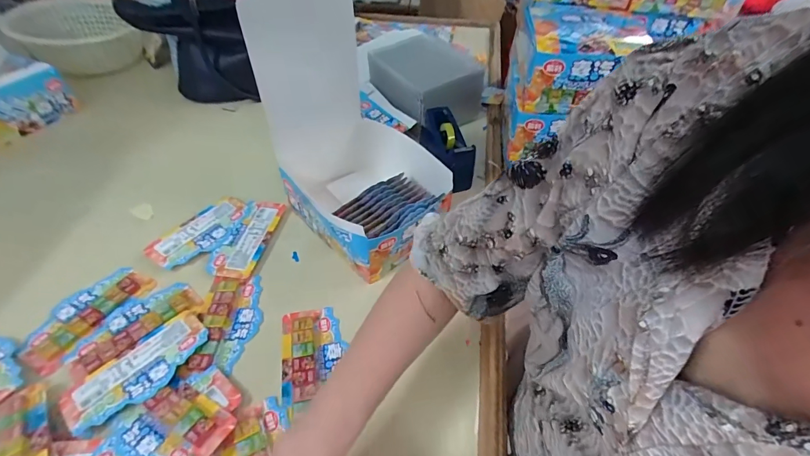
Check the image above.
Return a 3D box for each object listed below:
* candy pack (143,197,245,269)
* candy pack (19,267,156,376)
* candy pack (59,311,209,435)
[{"bbox_3d":[-0.300,0.003,0.581,0.081,0.013,0.139,24,49,18],"label":"candy pack"},{"bbox_3d":[-0.397,0.104,0.491,0.074,0.012,0.143,24,49,18],"label":"candy pack"},{"bbox_3d":[-0.291,0.154,0.434,0.073,0.007,0.145,35,53,26],"label":"candy pack"}]

